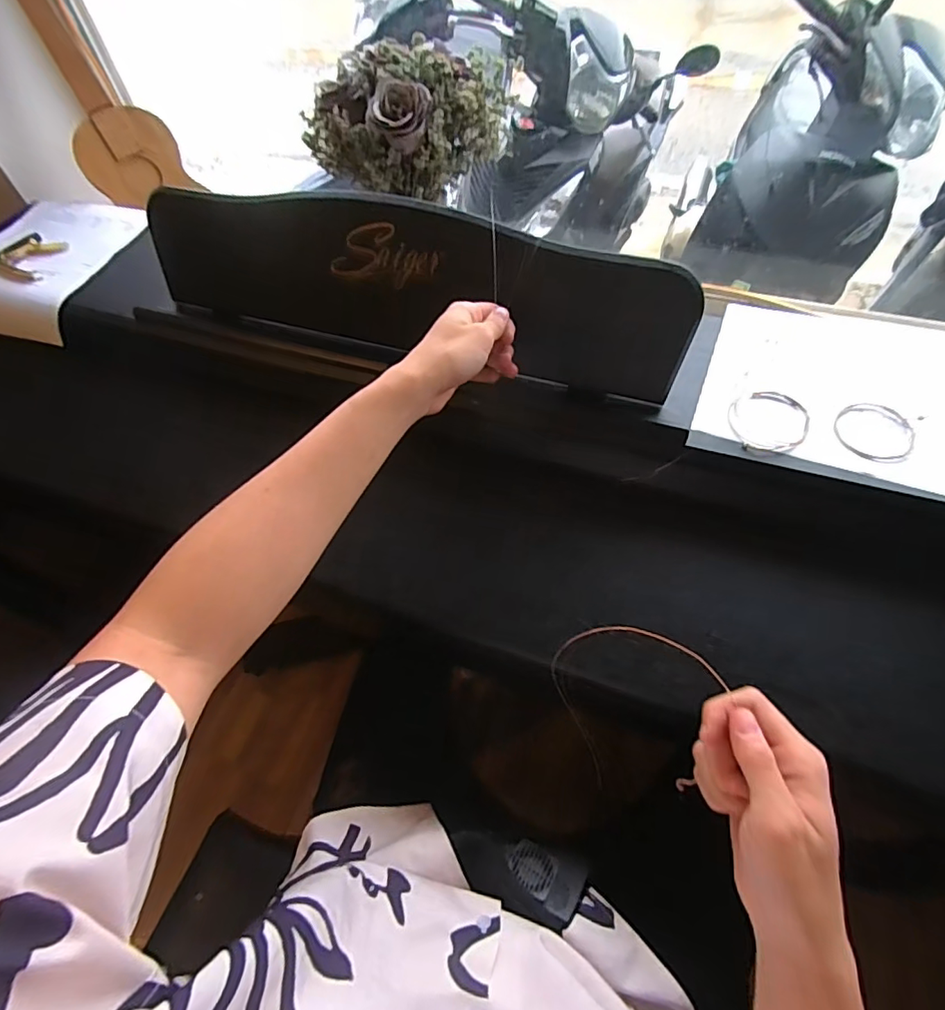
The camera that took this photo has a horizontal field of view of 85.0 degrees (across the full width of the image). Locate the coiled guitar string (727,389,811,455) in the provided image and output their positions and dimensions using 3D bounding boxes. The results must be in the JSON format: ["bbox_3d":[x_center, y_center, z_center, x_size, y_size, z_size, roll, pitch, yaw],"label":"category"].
[{"bbox_3d":[0.278,-0.080,0.486,0.070,0.009,0.078,17,62,13],"label":"coiled guitar string"}]

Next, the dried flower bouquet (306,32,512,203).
[{"bbox_3d":[-0.080,-0.438,0.595,0.204,0.133,0.137,-16,56,-7],"label":"dried flower bouquet"}]

